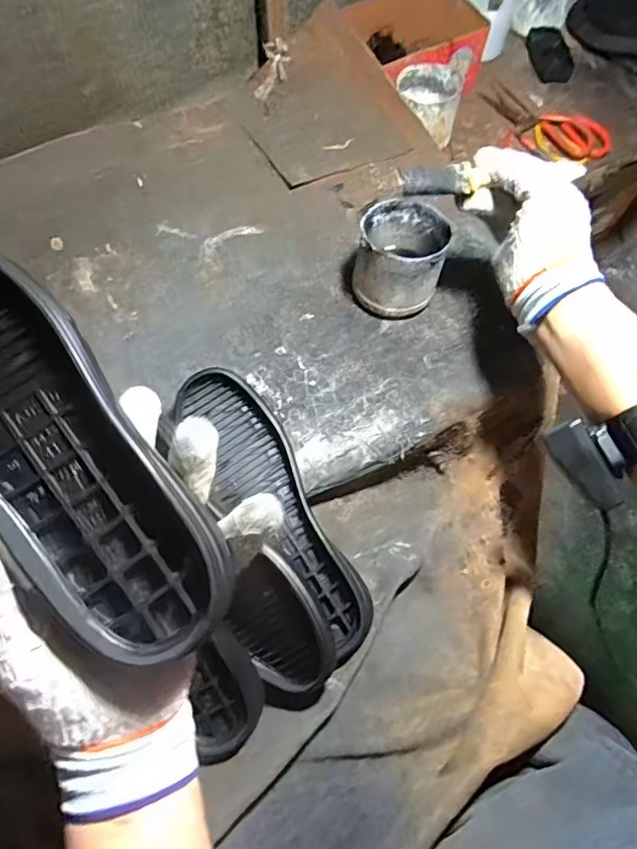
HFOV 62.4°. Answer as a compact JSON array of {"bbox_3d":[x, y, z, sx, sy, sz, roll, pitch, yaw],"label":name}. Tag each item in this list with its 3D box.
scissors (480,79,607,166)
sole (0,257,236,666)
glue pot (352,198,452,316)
[{"bbox_3d":[0.327,-0.449,0.779,0.206,0.020,0.094,40,70,17],"label":"scissors"},{"bbox_3d":[-0.148,-0.002,0.262,0.091,0.039,0.272,-42,89,-18],"label":"sole"},{"bbox_3d":[0.086,-0.174,0.556,0.086,0.085,0.100,13,65,6],"label":"glue pot"}]

